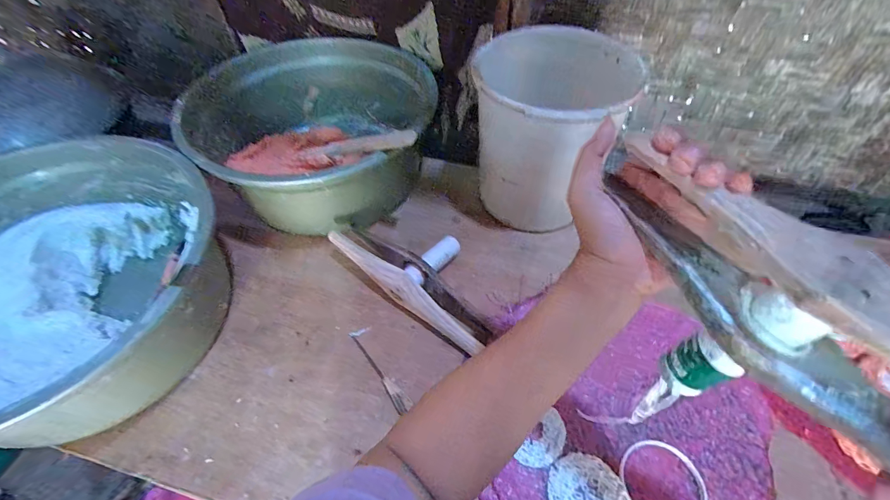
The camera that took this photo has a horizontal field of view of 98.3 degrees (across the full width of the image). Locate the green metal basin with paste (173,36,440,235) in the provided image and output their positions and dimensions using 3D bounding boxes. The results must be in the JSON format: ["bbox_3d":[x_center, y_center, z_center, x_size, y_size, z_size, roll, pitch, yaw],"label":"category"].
[{"bbox_3d":[-0.247,-0.238,0.743,0.393,0.165,0.369,-1,53,1],"label":"green metal basin with paste"}]

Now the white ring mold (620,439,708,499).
[{"bbox_3d":[0.246,0.265,0.436,0.092,0.006,0.090,-1,53,1],"label":"white ring mold"}]

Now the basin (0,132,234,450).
[{"bbox_3d":[-0.506,0.024,0.499,0.363,0.220,0.367,-1,53,1],"label":"basin"}]

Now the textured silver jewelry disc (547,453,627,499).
[{"bbox_3d":[0.158,0.271,0.430,0.080,0.004,0.078,-16,55,-10],"label":"textured silver jewelry disc"}]

